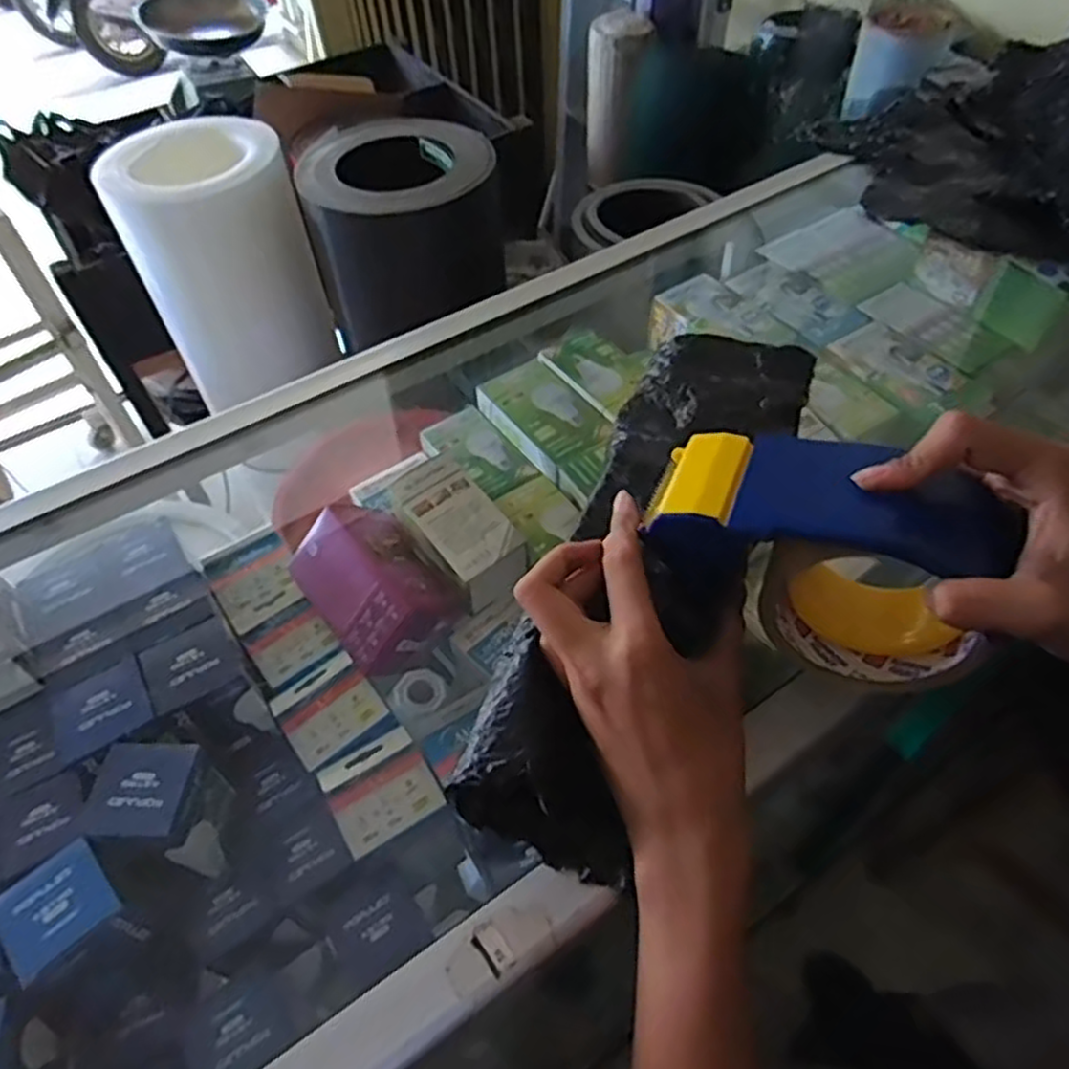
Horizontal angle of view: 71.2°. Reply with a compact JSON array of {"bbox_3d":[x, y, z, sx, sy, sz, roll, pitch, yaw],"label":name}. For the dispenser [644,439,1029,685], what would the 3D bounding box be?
[{"bbox_3d":[0.121,0.008,0.324,0.135,0.082,0.065,17,54,16],"label":"dispenser"}]

